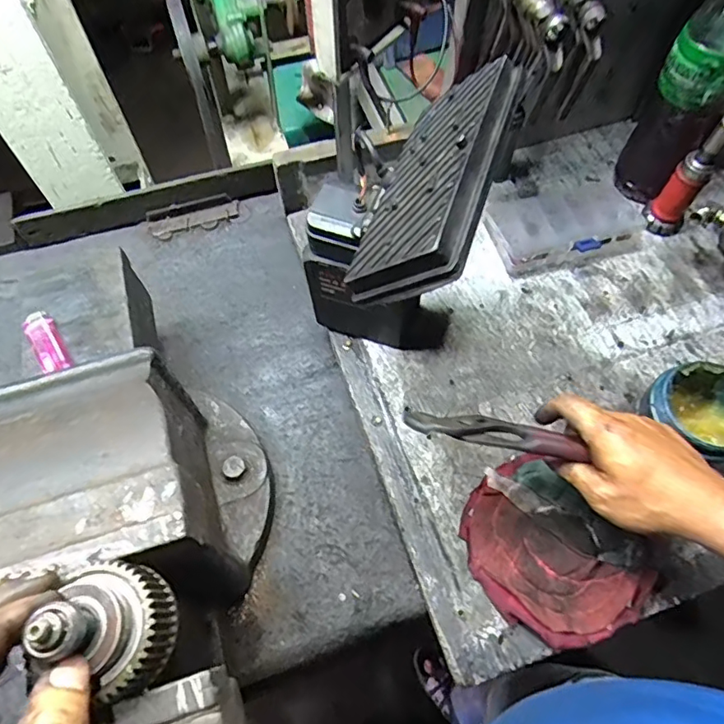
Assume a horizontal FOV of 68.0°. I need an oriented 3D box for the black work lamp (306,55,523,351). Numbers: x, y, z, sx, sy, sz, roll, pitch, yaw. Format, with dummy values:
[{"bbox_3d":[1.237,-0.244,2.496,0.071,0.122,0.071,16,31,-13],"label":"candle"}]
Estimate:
[{"bbox_3d":[0.027,-0.105,0.517,0.160,0.276,0.205,17,63,9],"label":"black work lamp"}]

